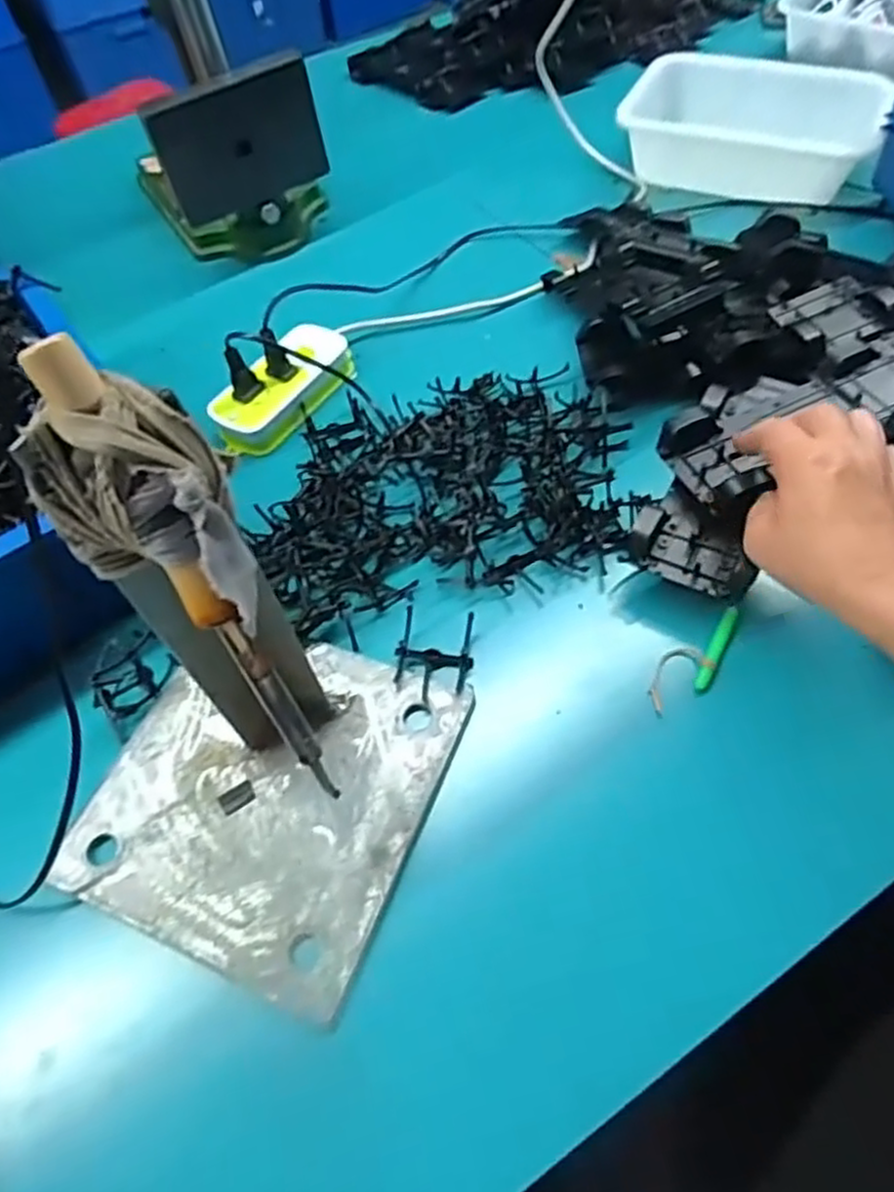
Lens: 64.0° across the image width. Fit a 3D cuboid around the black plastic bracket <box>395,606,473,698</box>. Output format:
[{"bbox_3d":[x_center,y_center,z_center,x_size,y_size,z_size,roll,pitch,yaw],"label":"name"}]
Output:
[{"bbox_3d":[-0.008,0.038,0.470,0.049,0.011,0.061,6,57,9],"label":"black plastic bracket"}]

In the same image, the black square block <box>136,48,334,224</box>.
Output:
[{"bbox_3d":[-0.190,-0.421,0.664,0.151,0.099,0.024,-29,65,-12],"label":"black square block"}]

